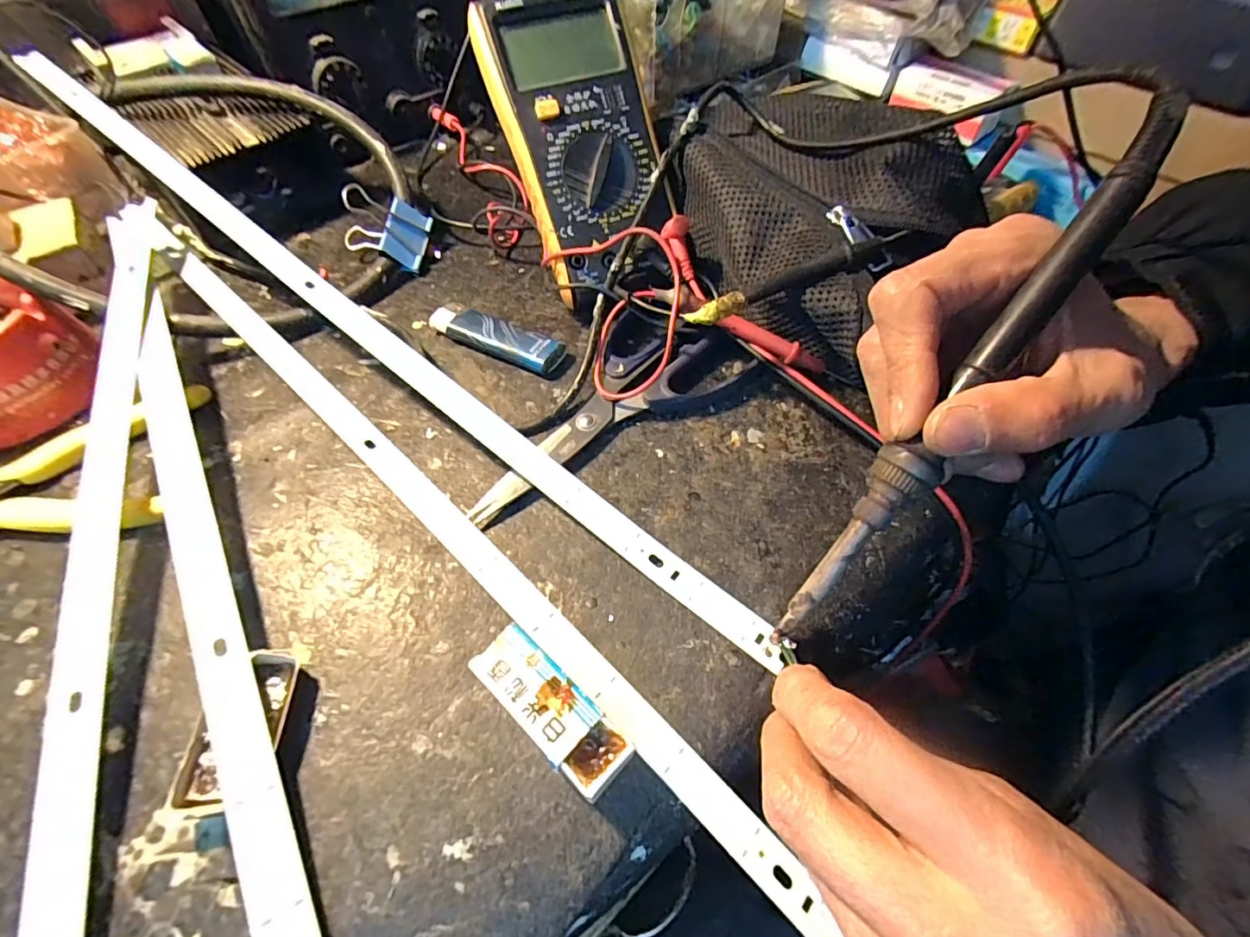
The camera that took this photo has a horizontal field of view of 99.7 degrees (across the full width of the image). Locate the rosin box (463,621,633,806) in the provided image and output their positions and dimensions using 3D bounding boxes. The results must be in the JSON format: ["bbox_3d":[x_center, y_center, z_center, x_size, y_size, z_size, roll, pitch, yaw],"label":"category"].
[{"bbox_3d":[-0.026,0.084,0.184,0.060,0.020,0.021,37,63,22],"label":"rosin box"}]

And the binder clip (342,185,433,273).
[{"bbox_3d":[-0.161,-0.159,0.350,0.060,0.035,0.044,16,57,10],"label":"binder clip"}]

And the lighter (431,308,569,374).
[{"bbox_3d":[-0.074,-0.075,0.303,0.083,0.013,0.022,26,59,17],"label":"lighter"}]

